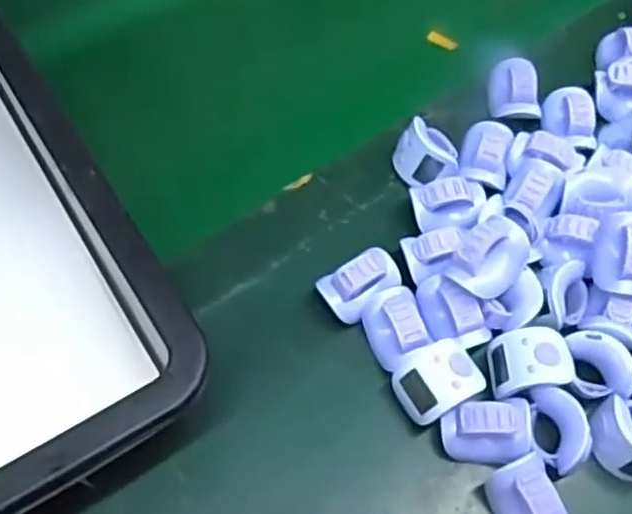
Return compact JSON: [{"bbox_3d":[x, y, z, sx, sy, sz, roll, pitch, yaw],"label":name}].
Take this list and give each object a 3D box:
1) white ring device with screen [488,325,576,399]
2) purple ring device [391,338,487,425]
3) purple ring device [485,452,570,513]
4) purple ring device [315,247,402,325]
[{"bbox_3d":[0.106,0.053,0.355,0.036,0.024,0.031,-5,61,-4],"label":"white ring device with screen"},{"bbox_3d":[0.063,0.062,0.355,0.044,0.029,0.030,-28,65,-16],"label":"purple ring device"},{"bbox_3d":[0.098,0.116,0.329,0.027,0.035,0.039,-14,62,-9],"label":"purple ring device"},{"bbox_3d":[0.024,0.015,0.378,0.041,0.029,0.025,-31,66,-17],"label":"purple ring device"}]

